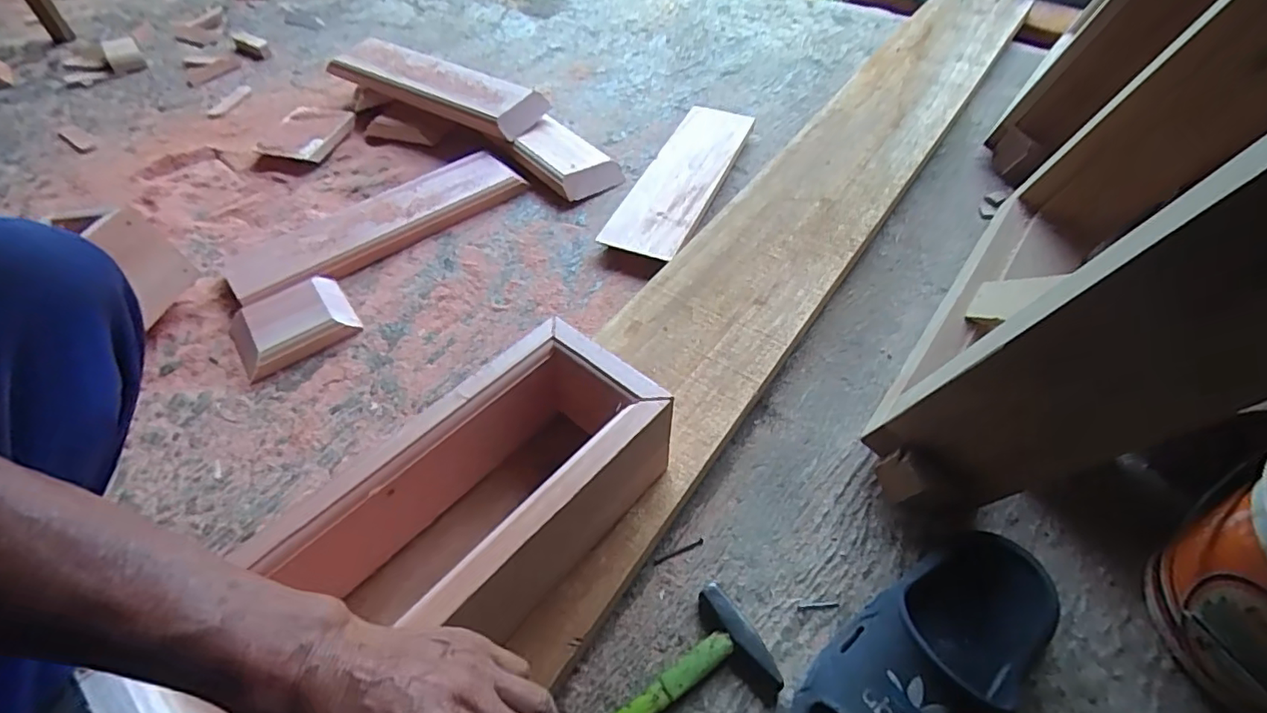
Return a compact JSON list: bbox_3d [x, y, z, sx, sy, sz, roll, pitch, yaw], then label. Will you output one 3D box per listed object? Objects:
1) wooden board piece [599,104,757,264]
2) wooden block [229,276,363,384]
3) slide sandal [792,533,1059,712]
[{"bbox_3d":[0.075,-0.277,0.879,0.117,0.019,0.379,19,53,15],"label":"wooden board piece"},{"bbox_3d":[-0.415,-0.040,0.707,0.134,0.033,0.105,-28,55,-21],"label":"wooden block"},{"bbox_3d":[0.229,0.233,0.445,0.279,0.072,0.113,-31,57,-23],"label":"slide sandal"}]

